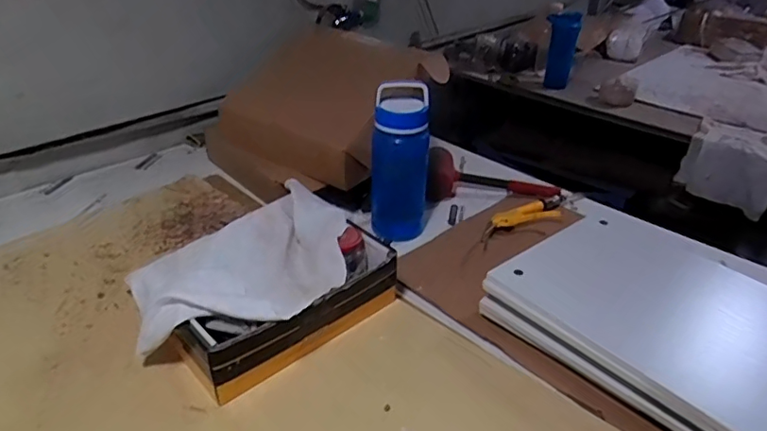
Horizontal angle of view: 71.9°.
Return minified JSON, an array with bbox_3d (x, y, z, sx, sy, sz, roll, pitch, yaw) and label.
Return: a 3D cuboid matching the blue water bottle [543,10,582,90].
[{"bbox_3d":[0.575,-0.544,1.720,0.102,0.235,0.089,11,58,15],"label":"blue water bottle"}]

